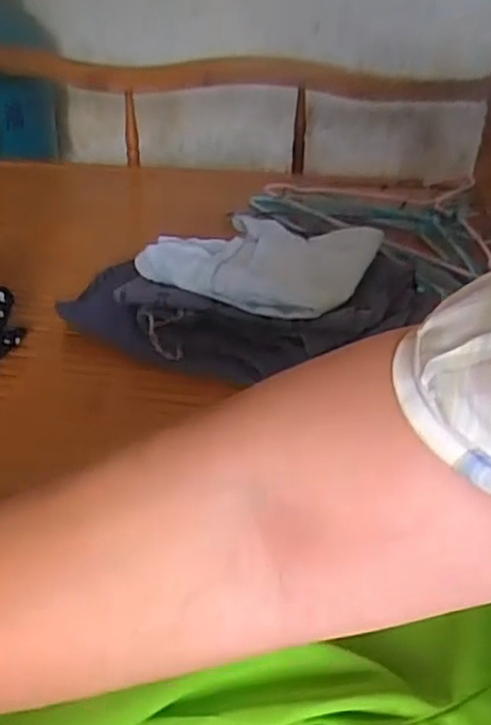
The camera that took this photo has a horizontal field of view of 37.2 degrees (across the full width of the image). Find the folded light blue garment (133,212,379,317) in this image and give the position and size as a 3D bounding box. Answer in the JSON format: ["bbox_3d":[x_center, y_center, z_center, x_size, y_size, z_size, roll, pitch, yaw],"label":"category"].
[{"bbox_3d":[0.014,-0.103,0.700,0.192,0.027,0.164,16,35,22],"label":"folded light blue garment"}]

